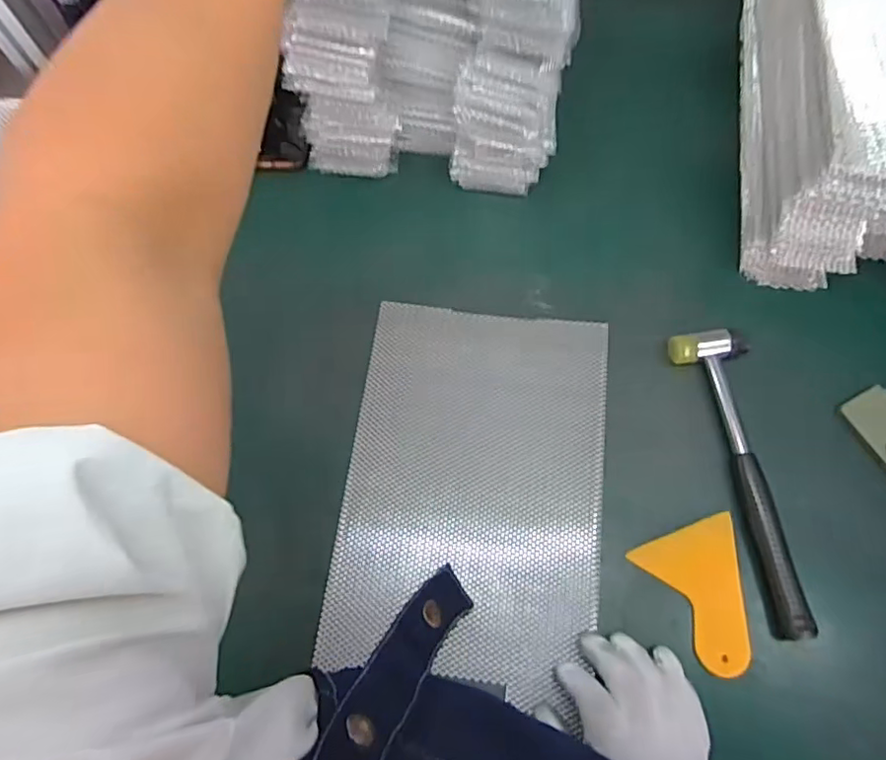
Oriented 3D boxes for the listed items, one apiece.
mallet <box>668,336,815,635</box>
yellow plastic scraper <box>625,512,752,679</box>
[{"bbox_3d":[0.243,0.071,0.466,0.055,0.030,0.234,-12,71,-2],"label":"mallet"},{"bbox_3d":[0.196,0.156,0.431,0.075,0.012,0.100,-22,71,-6],"label":"yellow plastic scraper"}]

